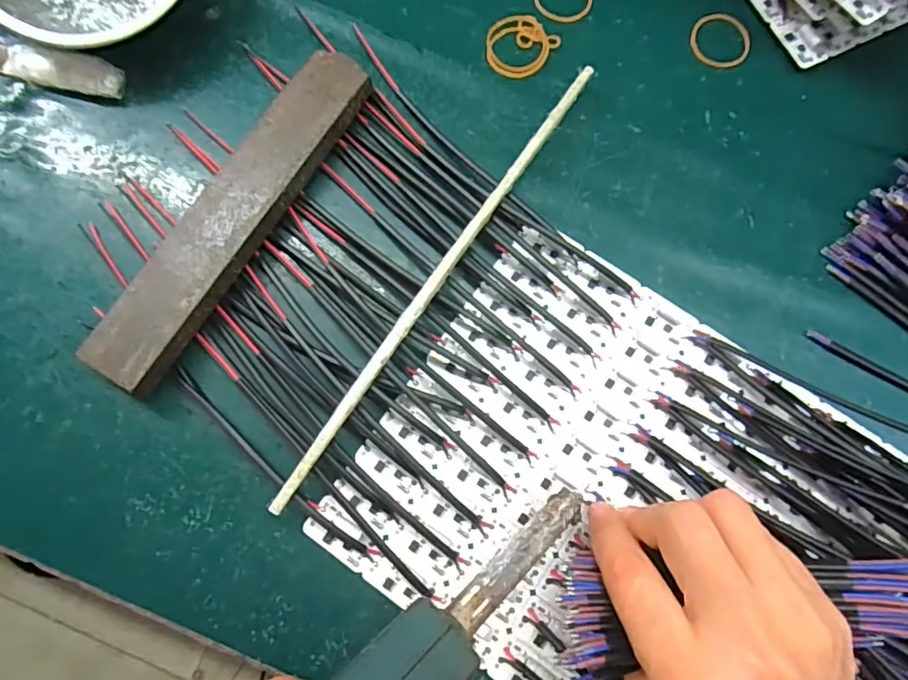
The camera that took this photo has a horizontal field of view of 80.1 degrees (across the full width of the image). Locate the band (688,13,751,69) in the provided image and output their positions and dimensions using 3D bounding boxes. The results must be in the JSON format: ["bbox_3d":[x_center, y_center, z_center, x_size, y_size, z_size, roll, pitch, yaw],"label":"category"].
[{"bbox_3d":[0.156,-0.176,0.315,0.034,0.004,0.034,-2,78,-1],"label":"band"}]

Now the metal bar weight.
[{"bbox_3d":[-0.111,-0.065,0.277,0.037,0.021,0.195,32,80,6],"label":"metal bar weight"}]

